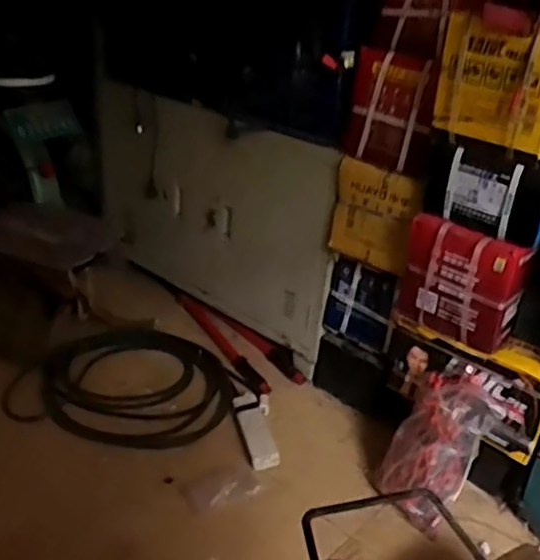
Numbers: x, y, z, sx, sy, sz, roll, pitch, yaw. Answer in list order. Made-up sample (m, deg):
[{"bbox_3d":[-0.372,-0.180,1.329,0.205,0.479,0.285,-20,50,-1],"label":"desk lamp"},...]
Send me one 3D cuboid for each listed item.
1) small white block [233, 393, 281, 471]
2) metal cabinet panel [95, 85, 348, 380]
[{"bbox_3d":[-0.032,0.301,1.339,0.056,0.017,0.214,-3,29,-14],"label":"small white block"},{"bbox_3d":[-0.170,-0.171,1.653,0.821,0.487,0.053,27,34,36],"label":"metal cabinet panel"}]

